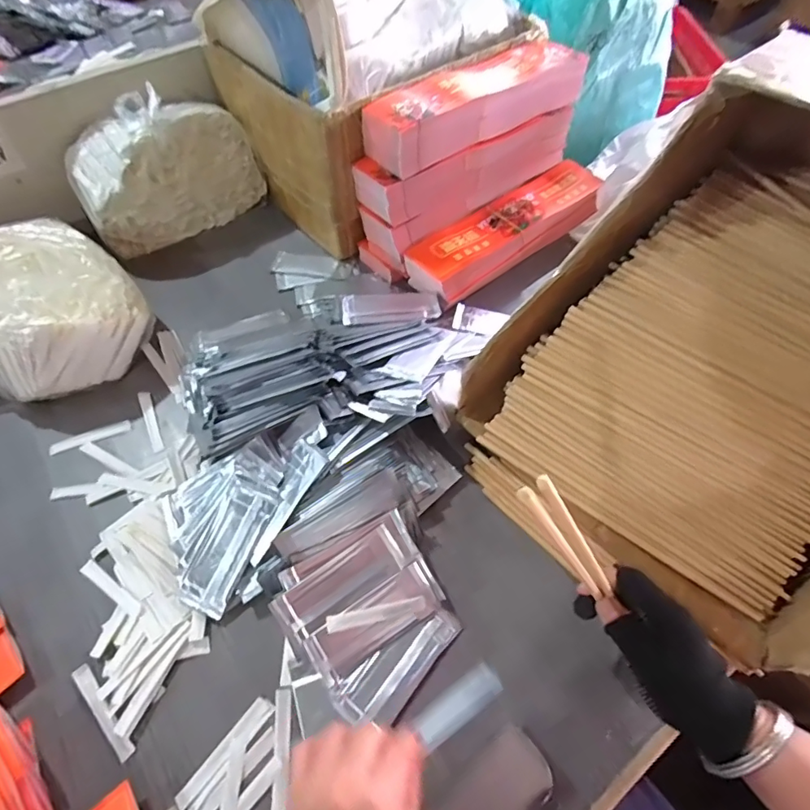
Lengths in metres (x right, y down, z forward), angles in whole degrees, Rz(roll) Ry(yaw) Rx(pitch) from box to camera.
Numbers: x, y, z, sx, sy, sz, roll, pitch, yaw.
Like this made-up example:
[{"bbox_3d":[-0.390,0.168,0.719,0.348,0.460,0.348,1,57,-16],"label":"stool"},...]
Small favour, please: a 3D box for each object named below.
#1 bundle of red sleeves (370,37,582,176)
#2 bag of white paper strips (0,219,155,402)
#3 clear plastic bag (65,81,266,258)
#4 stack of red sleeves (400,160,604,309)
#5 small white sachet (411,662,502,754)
[{"bbox_3d":[0.104,-0.408,0.661,0.346,0.072,0.085,-35,64,-20],"label":"bundle of red sleeves"},{"bbox_3d":[-0.466,-0.123,0.612,0.257,0.096,0.219,37,65,21],"label":"bag of white paper strips"},{"bbox_3d":[-0.356,-0.350,0.738,0.253,0.165,0.086,-31,62,-18],"label":"clear plastic bag"},{"bbox_3d":[0.159,-0.262,0.737,0.350,0.057,0.105,-37,64,-21],"label":"stack of red sleeves"},{"bbox_3d":[0.041,0.230,0.380,0.074,0.004,0.026,-25,62,-26],"label":"small white sachet"}]

